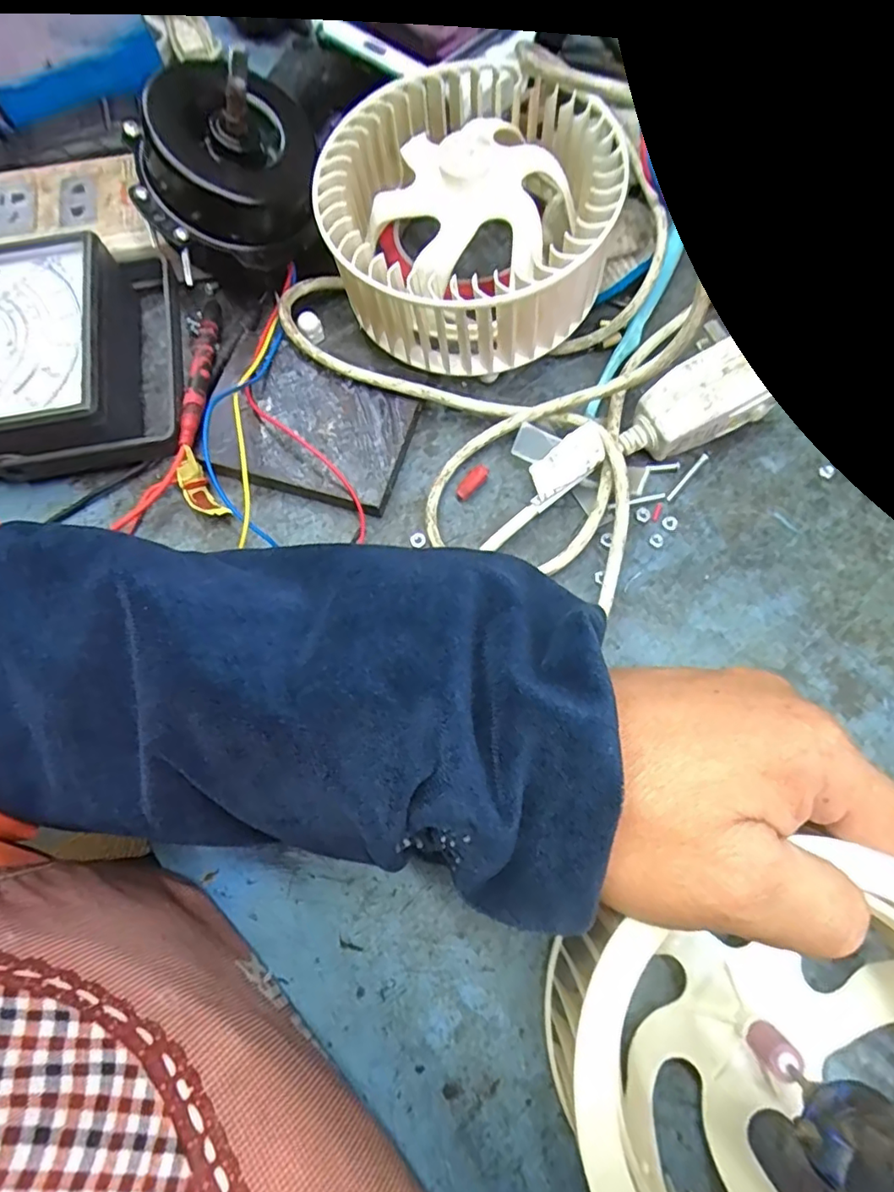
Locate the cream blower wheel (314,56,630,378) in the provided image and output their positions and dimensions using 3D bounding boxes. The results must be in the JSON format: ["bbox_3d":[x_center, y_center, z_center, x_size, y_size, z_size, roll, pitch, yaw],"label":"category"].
[{"bbox_3d":[0.012,-0.194,0.298,0.141,0.059,0.152,8,72,4],"label":"cream blower wheel"}]

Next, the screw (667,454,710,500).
[{"bbox_3d":[0.122,-0.061,0.296,0.004,0.004,0.033,43,78,14],"label":"screw"}]

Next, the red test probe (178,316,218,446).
[{"bbox_3d":[-0.130,-0.112,0.306,0.011,0.016,0.082,-3,72,1],"label":"red test probe"}]

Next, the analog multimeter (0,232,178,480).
[{"bbox_3d":[-0.234,-0.112,0.294,0.184,0.046,0.108,-13,72,-3],"label":"analog multimeter"}]

